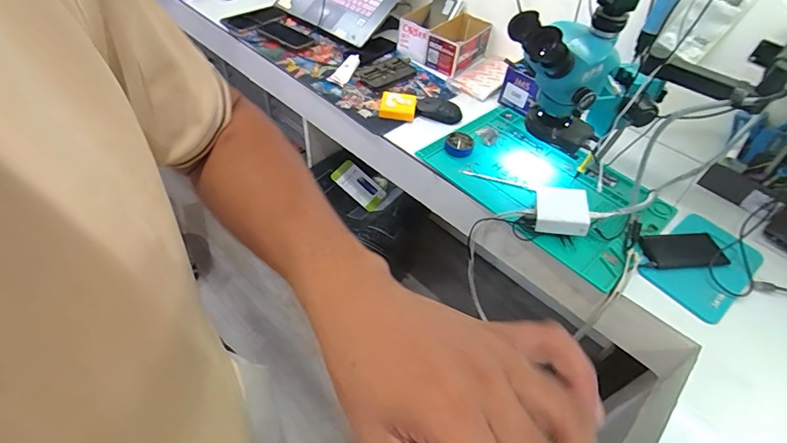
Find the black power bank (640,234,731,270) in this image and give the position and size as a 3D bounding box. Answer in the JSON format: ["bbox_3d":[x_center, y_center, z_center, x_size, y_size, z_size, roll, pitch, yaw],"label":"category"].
[{"bbox_3d":[0.508,0.049,0.731,0.139,0.012,0.071,0,49,-6],"label":"black power bank"}]

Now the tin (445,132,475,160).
[{"bbox_3d":[0.141,-0.163,0.887,0.059,0.019,0.067,5,49,-2],"label":"tin"}]

